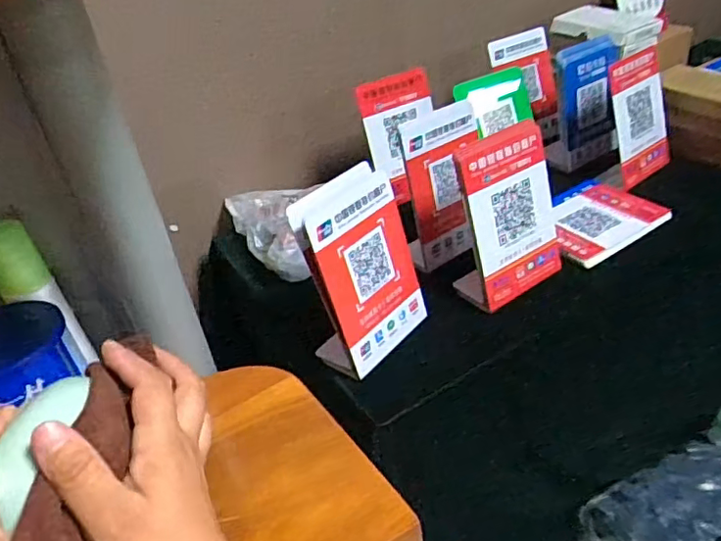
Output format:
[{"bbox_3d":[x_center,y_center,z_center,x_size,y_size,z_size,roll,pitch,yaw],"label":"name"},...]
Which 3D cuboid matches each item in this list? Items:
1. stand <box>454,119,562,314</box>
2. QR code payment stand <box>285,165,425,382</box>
[{"bbox_3d":[0.153,-0.054,0.610,0.130,0.160,0.060,-27,40,-24],"label":"stand"},{"bbox_3d":[0.001,-0.003,0.554,0.067,0.162,0.119,22,45,35],"label":"QR code payment stand"}]

